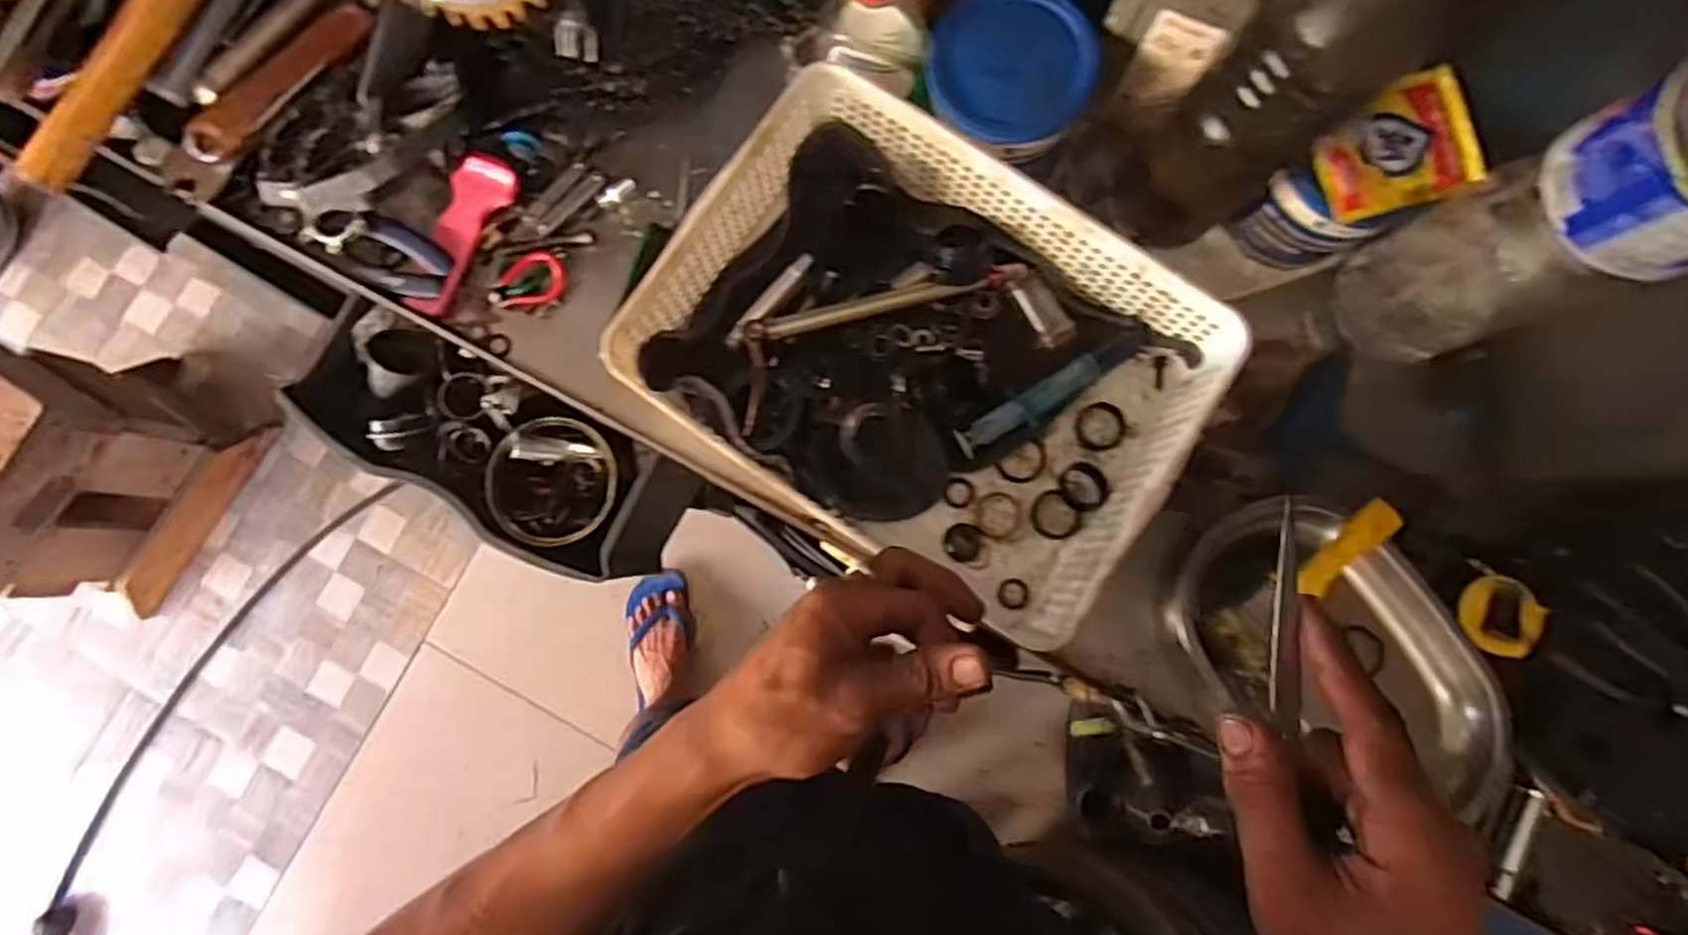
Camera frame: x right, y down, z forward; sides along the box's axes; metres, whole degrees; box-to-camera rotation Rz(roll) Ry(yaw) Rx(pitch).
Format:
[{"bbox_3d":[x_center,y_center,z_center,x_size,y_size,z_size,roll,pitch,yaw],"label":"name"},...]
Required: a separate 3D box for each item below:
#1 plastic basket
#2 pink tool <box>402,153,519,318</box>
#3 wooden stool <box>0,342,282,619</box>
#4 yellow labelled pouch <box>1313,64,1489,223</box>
[{"bbox_3d":[0.053,-0.075,0.516,0.329,0.083,0.253,34,85,0],"label":"plastic basket"},{"bbox_3d":[-0.271,-0.164,0.551,0.037,0.014,0.118,23,84,3],"label":"pink tool"},{"bbox_3d":[-1.209,-0.002,1.194,0.255,0.402,0.344,31,84,4],"label":"wooden stool"},{"bbox_3d":[0.338,-0.198,0.481,0.103,0.011,0.075,-16,83,-2],"label":"yellow labelled pouch"}]

